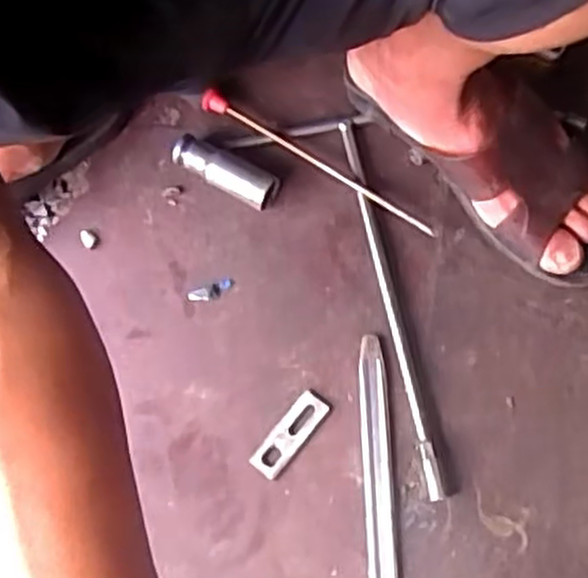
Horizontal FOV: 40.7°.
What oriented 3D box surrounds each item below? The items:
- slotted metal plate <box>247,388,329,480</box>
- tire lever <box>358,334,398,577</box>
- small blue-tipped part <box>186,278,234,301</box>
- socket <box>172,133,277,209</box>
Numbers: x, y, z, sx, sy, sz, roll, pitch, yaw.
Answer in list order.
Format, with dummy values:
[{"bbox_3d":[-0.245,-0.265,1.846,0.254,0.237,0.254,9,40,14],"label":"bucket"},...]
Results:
[{"bbox_3d":[-0.003,0.098,0.536,0.021,0.004,0.064,38,79,12],"label":"slotted metal plate"},{"bbox_3d":[0.057,0.173,0.514,0.020,0.005,0.281,-2,74,2],"label":"tire lever"},{"bbox_3d":[-0.059,0.002,0.567,0.033,0.004,0.012,-23,74,-5],"label":"small blue-tipped part"},{"bbox_3d":[-0.051,-0.084,0.579,0.077,0.023,0.026,27,77,9],"label":"socket"}]

